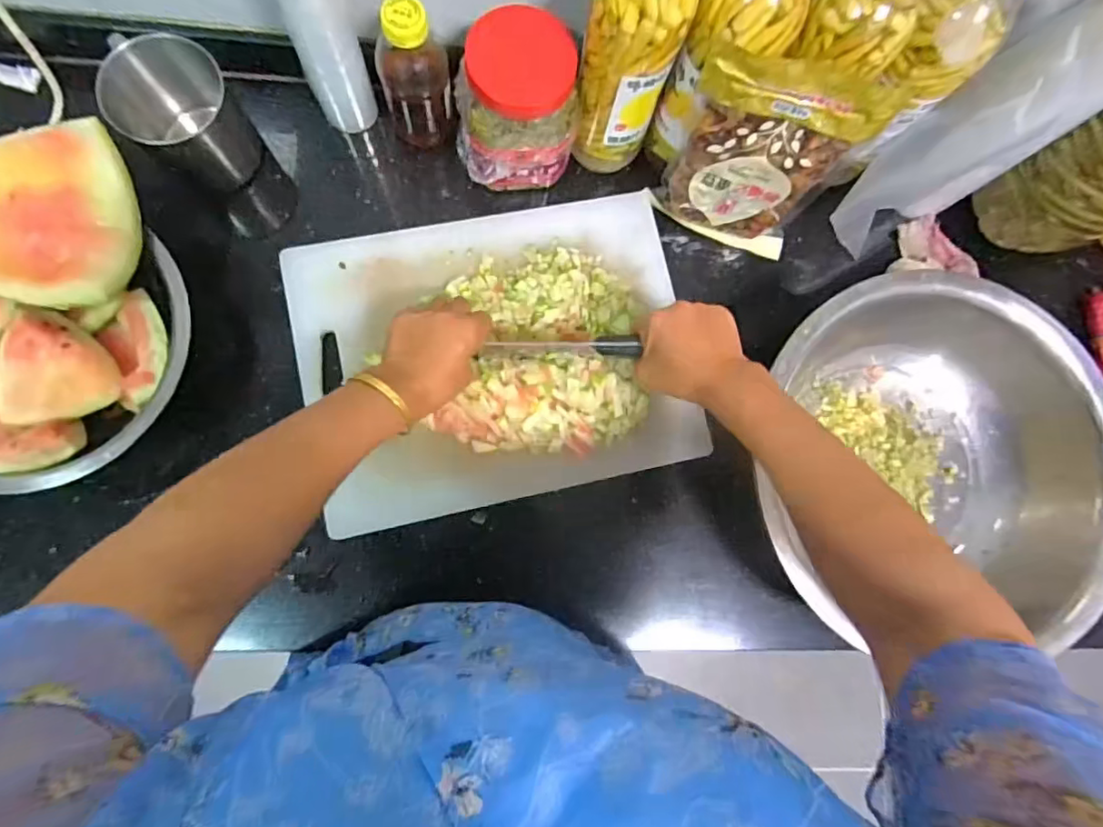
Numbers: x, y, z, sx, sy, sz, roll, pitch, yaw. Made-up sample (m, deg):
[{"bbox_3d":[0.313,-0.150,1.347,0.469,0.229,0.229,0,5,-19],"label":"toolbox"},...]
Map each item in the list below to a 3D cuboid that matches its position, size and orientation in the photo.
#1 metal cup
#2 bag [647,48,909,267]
[{"bbox_3d":[-0.350,-0.284,0.551,0.085,0.129,0.087,1,83,-5],"label":"metal cup"},{"bbox_3d":[0.197,-0.239,0.549,0.162,0.192,0.063,16,81,-3],"label":"bag"}]

